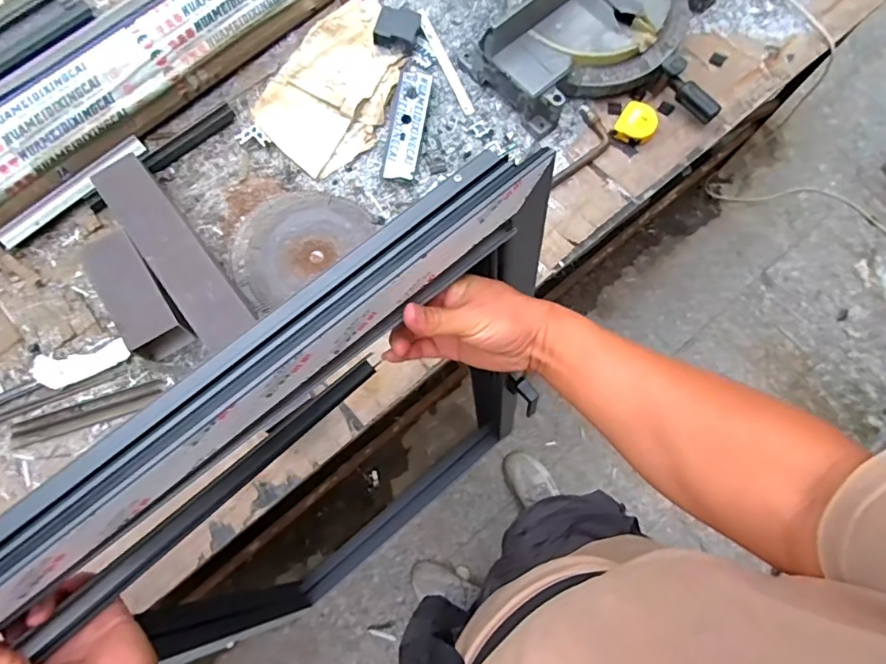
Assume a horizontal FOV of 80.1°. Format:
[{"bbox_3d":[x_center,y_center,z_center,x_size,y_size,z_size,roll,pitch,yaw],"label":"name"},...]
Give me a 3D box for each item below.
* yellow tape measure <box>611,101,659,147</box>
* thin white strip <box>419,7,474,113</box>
[{"bbox_3d":[0.341,-0.364,0.929,0.066,0.029,0.072,33,76,7],"label":"yellow tape measure"},{"bbox_3d":[0.003,-0.509,0.991,0.023,0.011,0.238,-22,82,-7],"label":"thin white strip"}]

